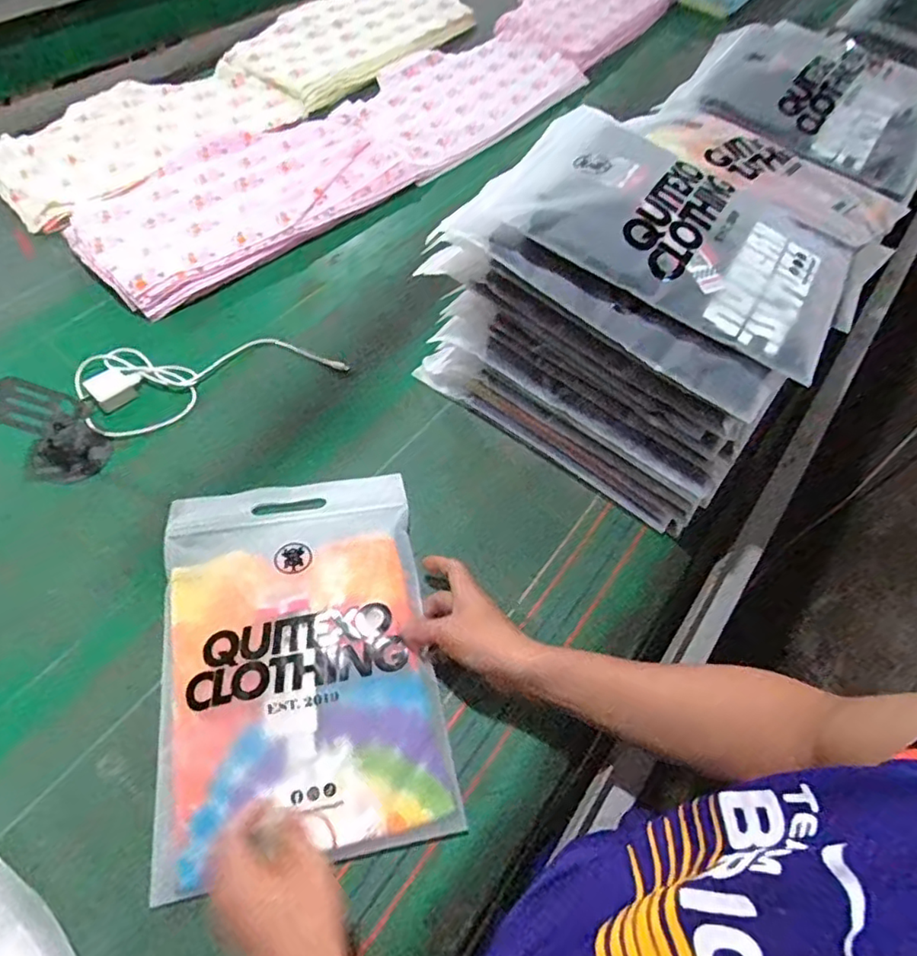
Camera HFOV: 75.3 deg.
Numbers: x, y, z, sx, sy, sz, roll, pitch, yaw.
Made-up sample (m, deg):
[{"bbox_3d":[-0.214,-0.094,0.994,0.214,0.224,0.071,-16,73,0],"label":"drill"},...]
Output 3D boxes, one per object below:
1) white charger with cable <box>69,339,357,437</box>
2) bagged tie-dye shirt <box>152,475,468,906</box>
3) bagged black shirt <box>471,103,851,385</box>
[{"bbox_3d":[-0.303,-0.139,0.732,0.300,0.022,0.119,-19,62,-17],"label":"white charger with cable"},{"bbox_3d":[-0.150,0.154,0.559,0.239,0.030,0.354,-9,56,-7],"label":"bagged tie-dye shirt"},{"bbox_3d":[0.207,-0.235,0.548,0.317,0.032,0.213,30,59,5],"label":"bagged black shirt"}]

